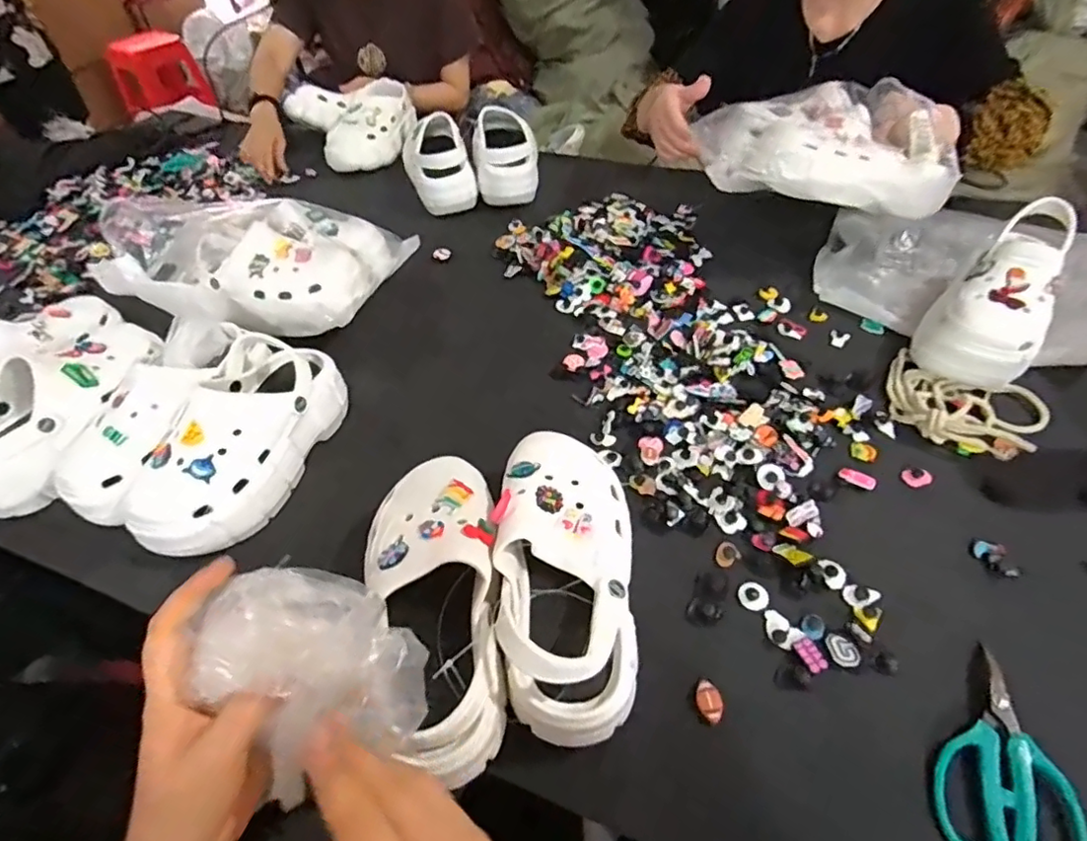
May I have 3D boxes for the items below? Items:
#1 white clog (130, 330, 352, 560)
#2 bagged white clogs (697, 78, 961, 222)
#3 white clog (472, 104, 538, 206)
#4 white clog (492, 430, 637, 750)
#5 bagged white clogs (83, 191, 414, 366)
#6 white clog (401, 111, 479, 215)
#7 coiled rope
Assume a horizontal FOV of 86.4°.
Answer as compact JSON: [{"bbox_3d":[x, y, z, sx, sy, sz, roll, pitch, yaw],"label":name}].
[{"bbox_3d":[-0.309,0.018,0.589,0.109,0.094,0.245,12,50,15],"label":"white clog"},{"bbox_3d":[0.368,-0.362,0.755,0.299,0.103,0.173,4,48,8],"label":"bagged white clogs"},{"bbox_3d":[-0.066,-0.461,1.002,0.108,0.106,0.161,-8,48,-3],"label":"white clog"},{"bbox_3d":[0.017,0.115,0.468,0.105,0.096,0.246,-1,48,3],"label":"white clog"},{"bbox_3d":[-0.382,-0.236,0.806,0.315,0.124,0.251,6,49,10],"label":"bagged white clogs"},{"bbox_3d":[-0.182,-0.437,0.995,0.106,0.106,0.161,-18,49,-12],"label":"white clog"},{"bbox_3d":[0.444,-0.015,0.617,0.145,0.028,0.122,27,55,25],"label":"coiled rope"}]

